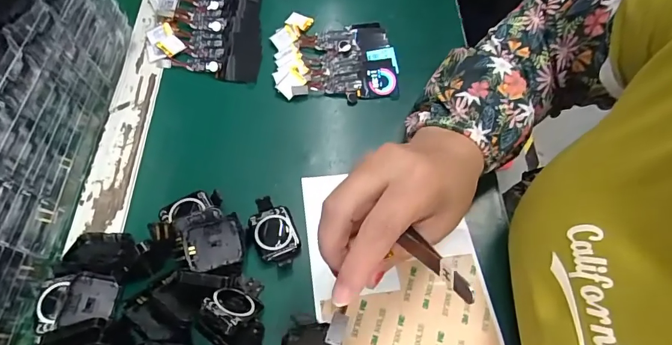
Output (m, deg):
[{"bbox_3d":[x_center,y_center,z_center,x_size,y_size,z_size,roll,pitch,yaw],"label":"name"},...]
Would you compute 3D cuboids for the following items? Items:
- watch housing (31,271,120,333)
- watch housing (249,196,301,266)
[{"bbox_3d":[-0.181,0.089,0.285,0.048,0.012,0.040,4,61,1],"label":"watch housing"},{"bbox_3d":[-0.048,0.045,0.316,0.032,0.009,0.053,-23,64,-13],"label":"watch housing"}]

